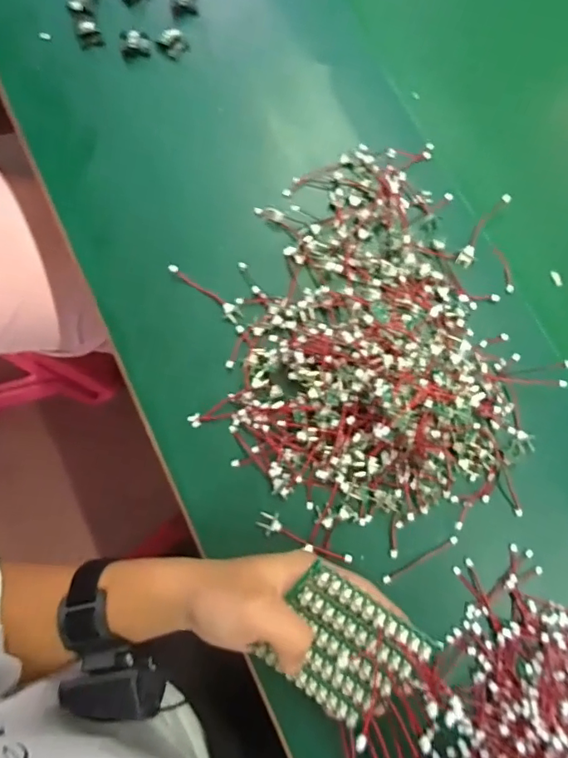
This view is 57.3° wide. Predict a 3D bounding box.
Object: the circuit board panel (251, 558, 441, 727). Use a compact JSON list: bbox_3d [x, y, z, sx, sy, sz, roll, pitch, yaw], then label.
[{"bbox_3d":[0.031,0.157,0.301,0.078,0.008,0.082,35,114,5],"label":"circuit board panel"}]

